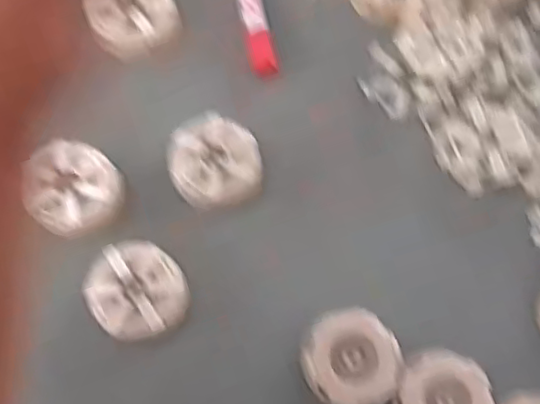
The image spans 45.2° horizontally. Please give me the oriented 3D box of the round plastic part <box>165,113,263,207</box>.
[{"bbox_3d":[-0.040,-0.028,0.470,0.063,0.027,0.065,1,75,-2],"label":"round plastic part"}]

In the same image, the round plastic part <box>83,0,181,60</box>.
[{"bbox_3d":[-0.104,-0.145,0.491,0.064,0.014,0.076,-23,77,-8],"label":"round plastic part"}]

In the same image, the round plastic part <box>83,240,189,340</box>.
[{"bbox_3d":[-0.090,0.062,0.449,0.061,0.035,0.067,1,75,-2],"label":"round plastic part"}]

